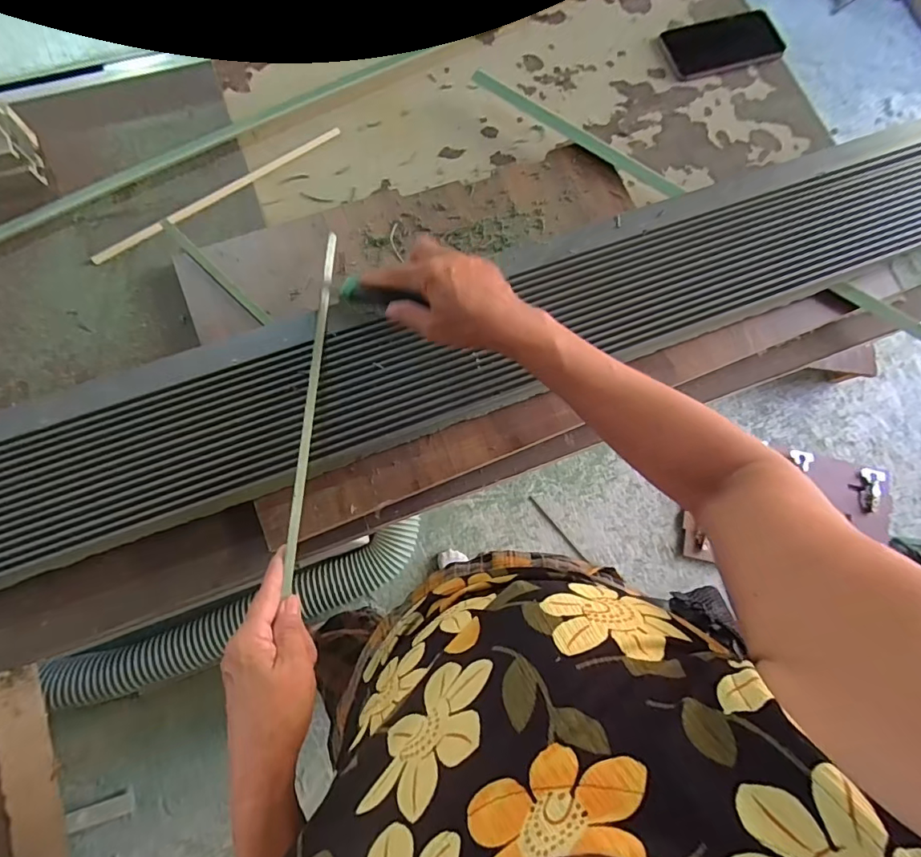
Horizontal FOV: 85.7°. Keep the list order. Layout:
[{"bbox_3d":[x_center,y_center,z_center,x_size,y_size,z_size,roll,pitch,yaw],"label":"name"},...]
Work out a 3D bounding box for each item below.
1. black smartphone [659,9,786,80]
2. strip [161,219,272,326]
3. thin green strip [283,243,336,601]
[{"bbox_3d":[0.327,-0.480,0.621,0.148,0.013,0.075,-16,79,-8],"label":"black smartphone"},{"bbox_3d":[-0.246,-0.157,0.500,0.155,0.011,0.010,44,78,6],"label":"strip"},{"bbox_3d":[-0.132,-0.035,0.441,0.009,0.009,0.334,2,70,-2],"label":"thin green strip"}]

